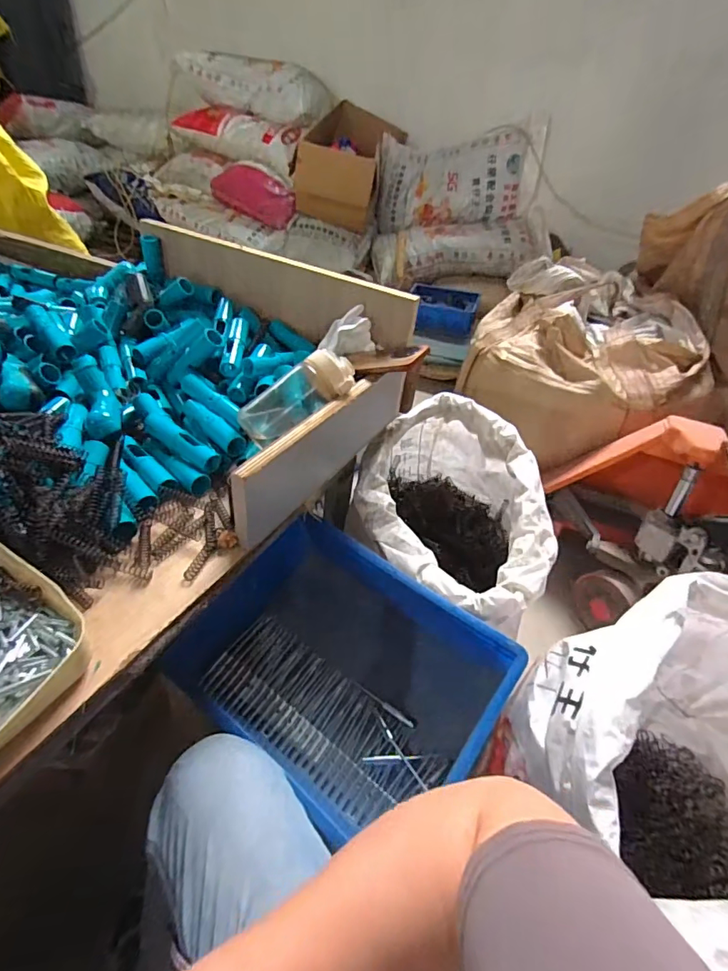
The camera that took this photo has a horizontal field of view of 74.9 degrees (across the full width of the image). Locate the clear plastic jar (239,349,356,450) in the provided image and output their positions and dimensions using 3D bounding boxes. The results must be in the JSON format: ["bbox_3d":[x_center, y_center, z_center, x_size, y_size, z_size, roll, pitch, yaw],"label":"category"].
[{"bbox_3d":[-0.090,-0.115,0.631,0.162,0.080,0.078,-34,48,-2],"label":"clear plastic jar"}]

